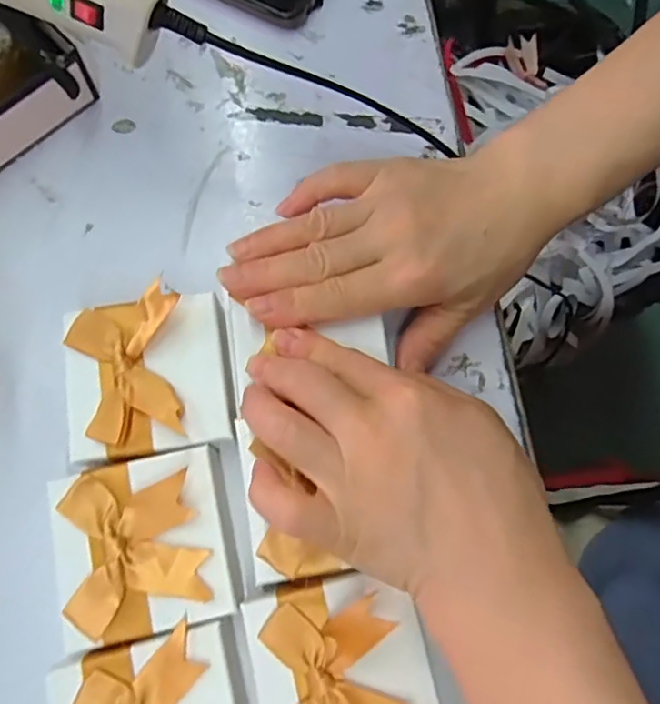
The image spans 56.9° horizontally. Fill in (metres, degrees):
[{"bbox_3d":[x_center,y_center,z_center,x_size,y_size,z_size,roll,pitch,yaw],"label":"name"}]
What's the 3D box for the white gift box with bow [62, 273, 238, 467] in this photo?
[{"bbox_3d":[-0.082,0.009,0.278,0.069,0.035,0.076,-9,75,-4],"label":"white gift box with bow"}]

